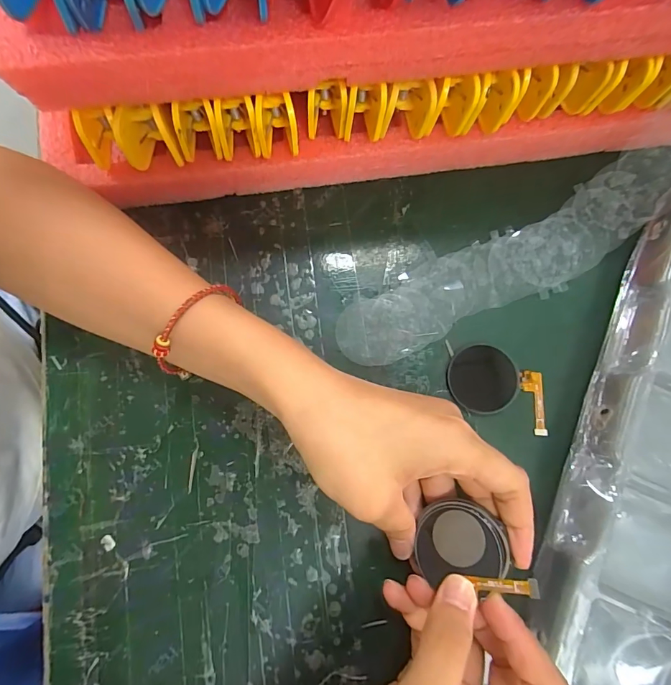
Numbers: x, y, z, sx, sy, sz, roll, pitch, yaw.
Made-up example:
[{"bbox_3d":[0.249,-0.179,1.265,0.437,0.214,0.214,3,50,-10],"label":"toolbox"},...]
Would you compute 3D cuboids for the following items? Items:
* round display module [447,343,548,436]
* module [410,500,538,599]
[{"bbox_3d":[0.098,0.025,0.238,0.061,0.004,0.041,18,80,3],"label":"round display module"},{"bbox_3d":[0.065,0.097,0.193,0.052,0.005,0.038,-10,65,26],"label":"module"}]

